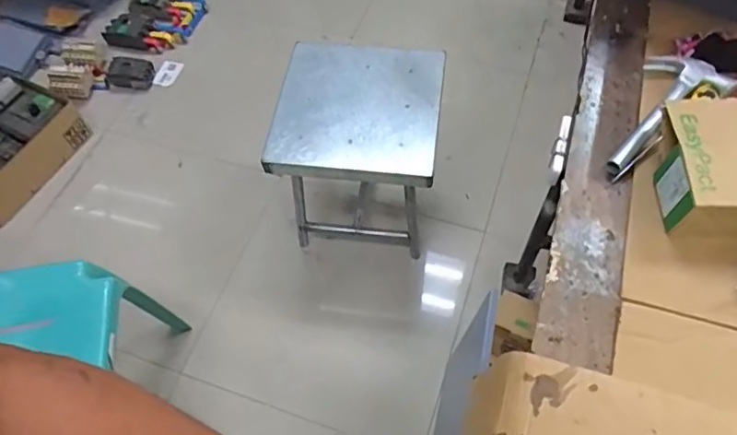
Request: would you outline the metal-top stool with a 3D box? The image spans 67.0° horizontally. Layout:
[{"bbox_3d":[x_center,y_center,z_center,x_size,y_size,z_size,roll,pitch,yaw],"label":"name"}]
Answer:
[{"bbox_3d":[-0.014,-0.158,1.371,0.362,0.394,0.380,6,60,7],"label":"metal-top stool"}]

